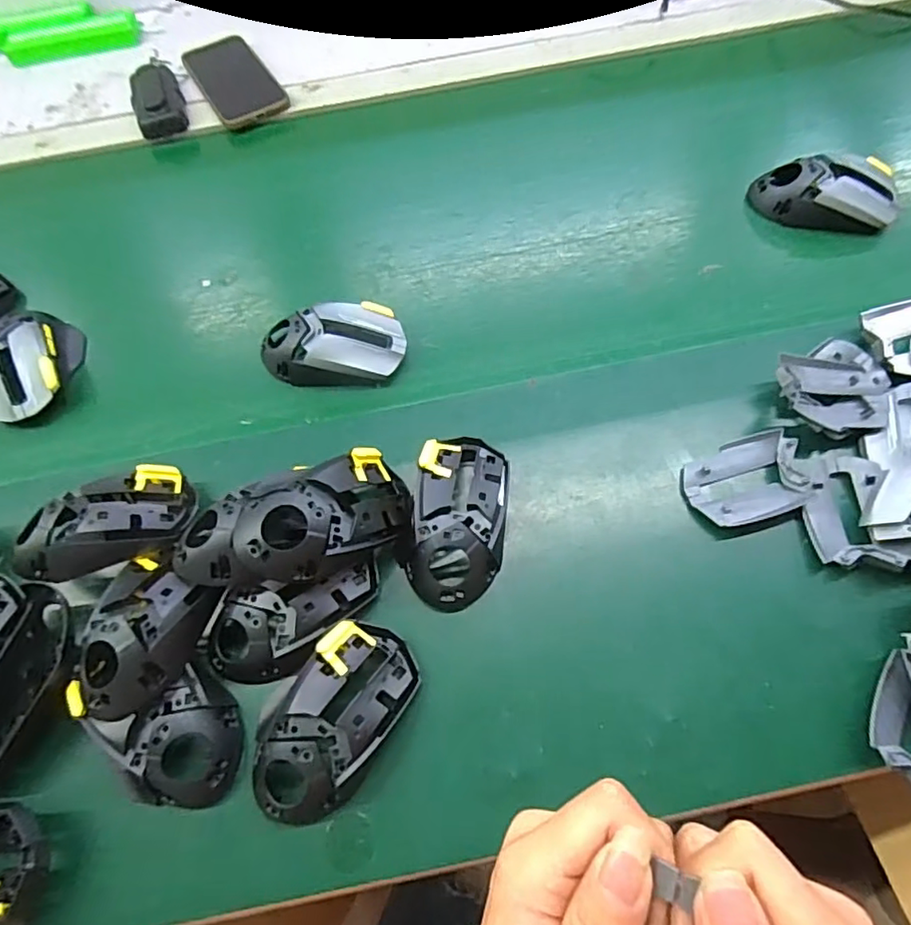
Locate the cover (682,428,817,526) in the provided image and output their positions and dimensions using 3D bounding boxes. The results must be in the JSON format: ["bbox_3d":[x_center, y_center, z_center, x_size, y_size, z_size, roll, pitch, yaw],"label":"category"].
[{"bbox_3d":[0.201,0.012,0.408,0.079,0.020,0.059,-16,63,-4],"label":"cover"}]

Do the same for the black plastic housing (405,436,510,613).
[{"bbox_3d":[0.003,0.037,0.398,0.061,0.033,0.118,7,64,7],"label":"black plastic housing"}]

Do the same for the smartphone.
[{"bbox_3d":[-0.250,-0.433,0.663,0.077,0.015,0.148,-29,64,-10],"label":"smartphone"}]

